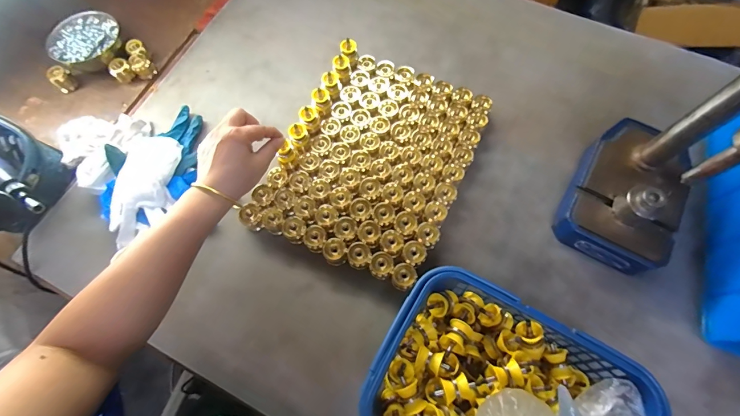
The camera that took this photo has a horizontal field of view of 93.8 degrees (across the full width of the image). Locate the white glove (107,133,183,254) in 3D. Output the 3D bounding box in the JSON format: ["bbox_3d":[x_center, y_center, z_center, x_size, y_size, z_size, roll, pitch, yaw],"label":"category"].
[{"bbox_3d":[-0.319,-0.029,0.498,0.080,0.047,0.168,1,69,1],"label":"white glove"}]

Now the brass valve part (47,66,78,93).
[{"bbox_3d":[-0.514,-0.216,0.580,0.024,0.037,0.031,43,75,15],"label":"brass valve part"}]

